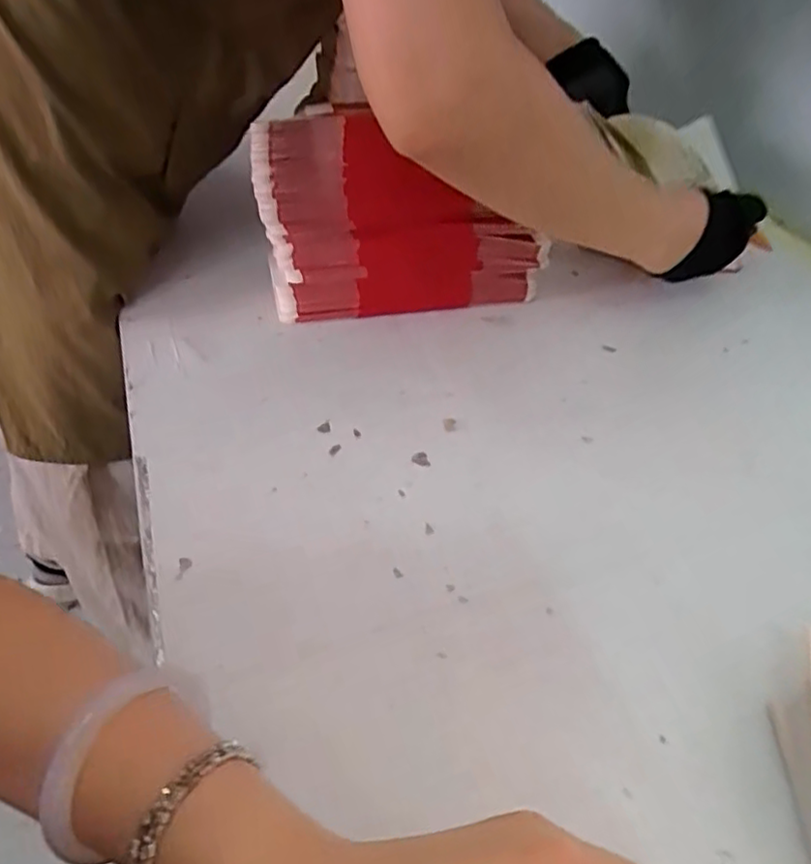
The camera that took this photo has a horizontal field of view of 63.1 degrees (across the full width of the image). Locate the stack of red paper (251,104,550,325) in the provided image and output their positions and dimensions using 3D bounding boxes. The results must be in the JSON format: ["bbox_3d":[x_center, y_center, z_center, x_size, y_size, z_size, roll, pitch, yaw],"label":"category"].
[{"bbox_3d":[0.006,-0.158,0.514,0.225,0.165,0.031,-7,43,-11],"label":"stack of red paper"}]

